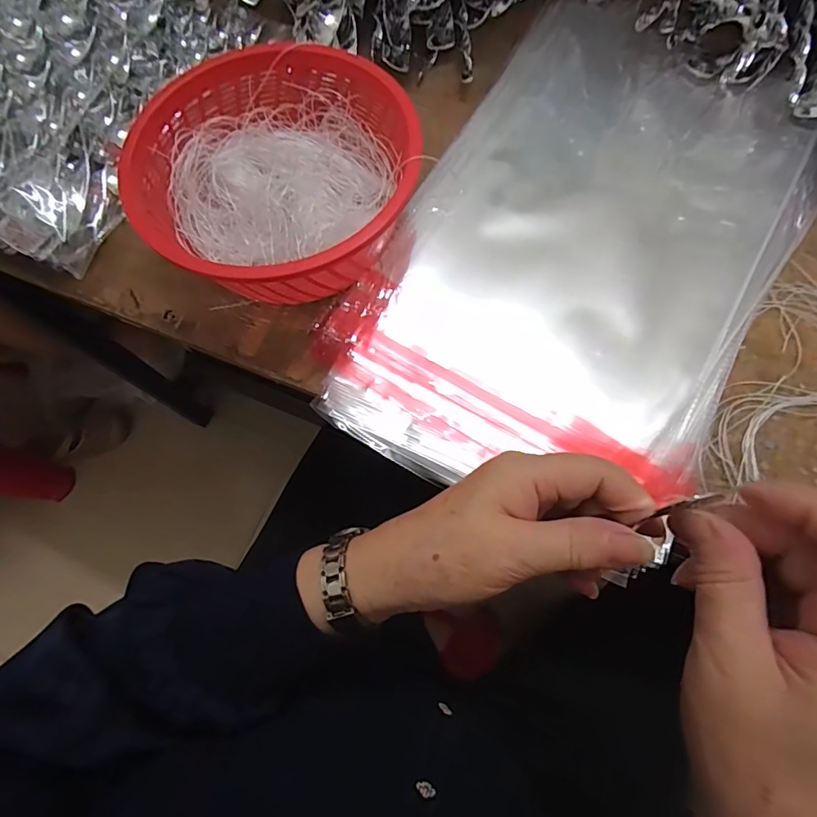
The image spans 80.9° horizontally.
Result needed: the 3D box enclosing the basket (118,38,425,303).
[{"bbox_3d":[-0.080,-0.152,0.325,0.172,0.070,0.177,-1,72,2],"label":"basket"}]

